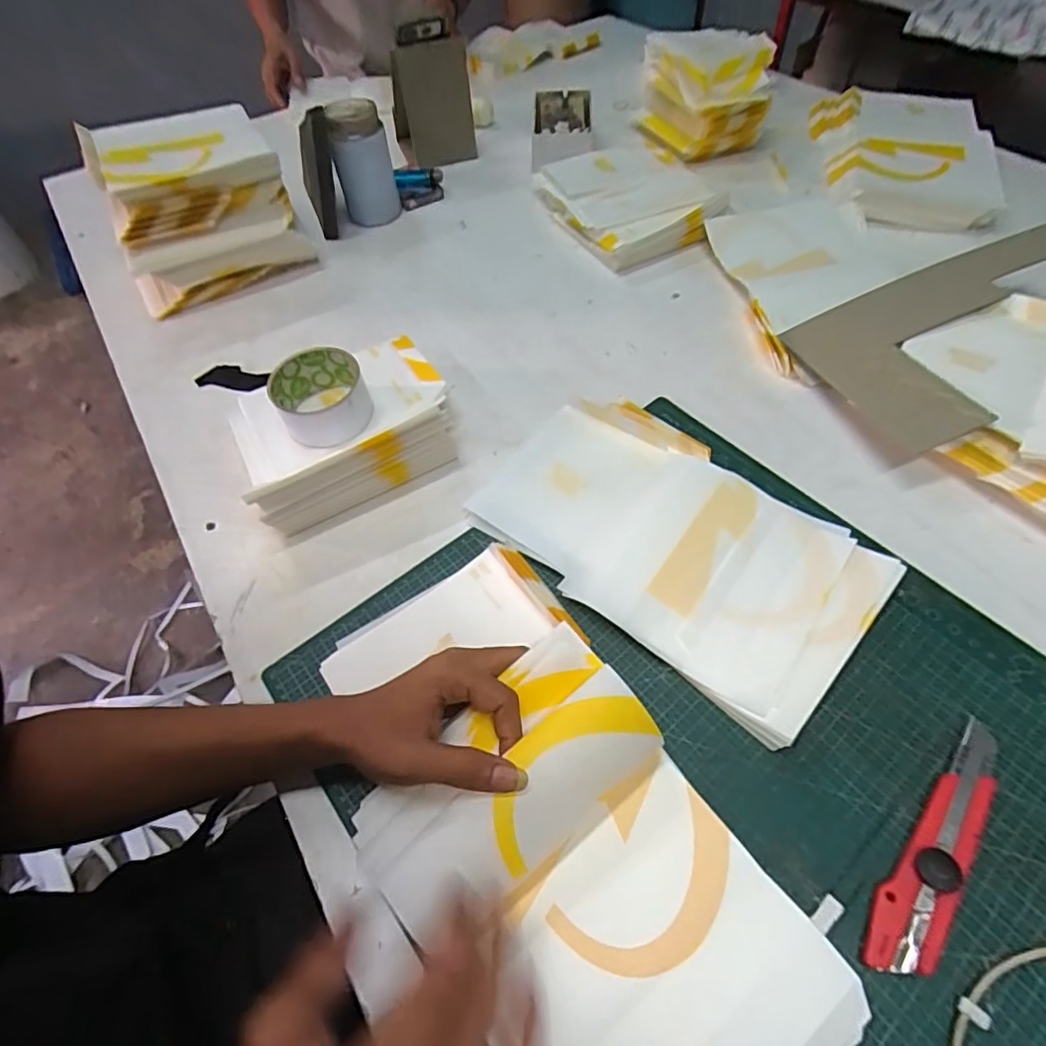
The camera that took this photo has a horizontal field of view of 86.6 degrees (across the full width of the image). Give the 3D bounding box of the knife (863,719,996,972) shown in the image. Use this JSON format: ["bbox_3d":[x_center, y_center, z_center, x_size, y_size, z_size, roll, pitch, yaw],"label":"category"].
[{"bbox_3d":[0.251,0.189,0.331,0.030,0.019,0.165,36,65,24],"label":"knife"}]

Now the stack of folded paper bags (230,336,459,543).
[{"bbox_3d":[-0.170,-0.100,0.524,0.196,0.070,0.163,-27,59,-14],"label":"stack of folded paper bags"}]

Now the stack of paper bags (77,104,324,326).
[{"bbox_3d":[-0.418,-0.408,0.723,0.216,0.131,0.170,-24,58,-12],"label":"stack of paper bags"}]

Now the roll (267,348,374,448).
[{"bbox_3d":[-0.185,-0.115,0.510,0.079,0.043,0.083,-2,56,3],"label":"roll"}]

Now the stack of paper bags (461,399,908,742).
[{"bbox_3d":[0.116,0.007,0.459,0.305,0.025,0.178,37,66,24],"label":"stack of paper bags"}]

